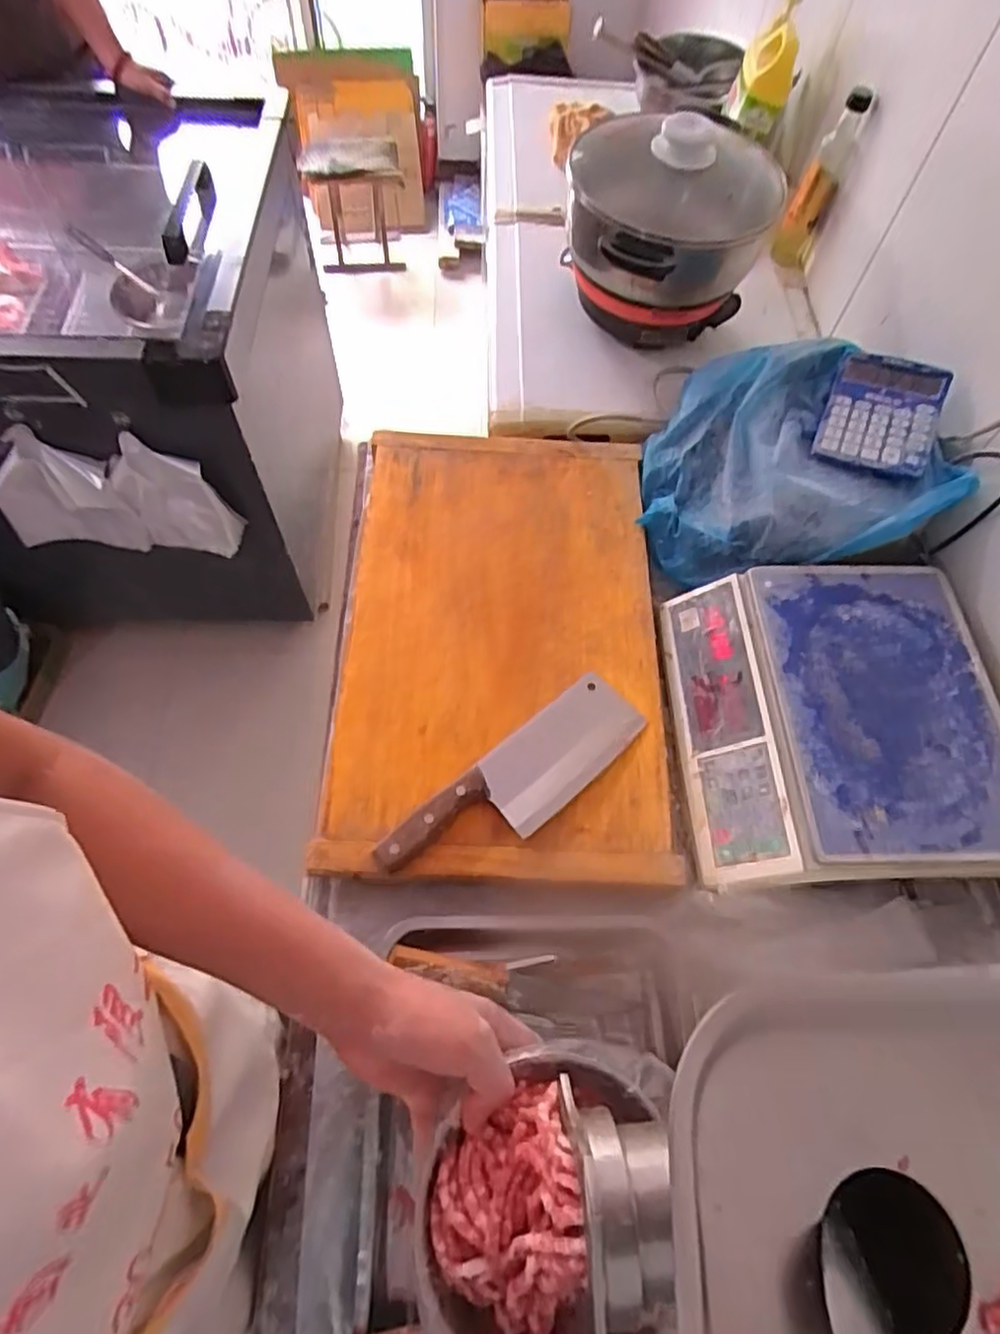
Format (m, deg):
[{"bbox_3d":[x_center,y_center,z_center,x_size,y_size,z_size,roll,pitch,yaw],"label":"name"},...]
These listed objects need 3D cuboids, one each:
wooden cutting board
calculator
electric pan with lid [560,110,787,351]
[{"bbox_3d":[0.003,-0.058,0.766,0.368,0.030,0.583,1,63,-2],"label":"wooden cutting board"},{"bbox_3d":[0.436,-0.287,0.752,0.118,0.012,0.143,20,78,15],"label":"calculator"},{"bbox_3d":[0.234,-0.622,0.943,0.279,0.237,0.313,10,63,3],"label":"electric pan with lid"}]

